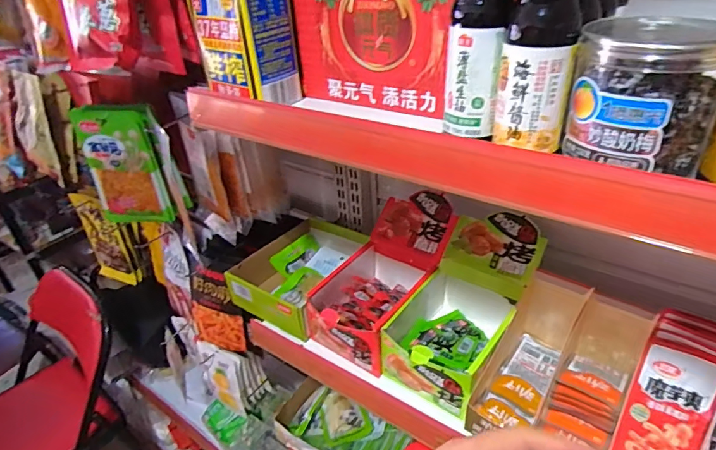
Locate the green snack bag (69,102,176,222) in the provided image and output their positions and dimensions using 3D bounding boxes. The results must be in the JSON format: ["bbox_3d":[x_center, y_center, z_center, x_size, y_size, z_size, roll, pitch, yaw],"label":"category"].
[{"bbox_3d":[-0.380,-0.095,0.755,0.148,0.211,0.031,6,33,12],"label":"green snack bag"}]

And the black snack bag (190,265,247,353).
[{"bbox_3d":[-0.262,0.155,0.835,0.122,0.142,0.048,13,37,26],"label":"black snack bag"}]

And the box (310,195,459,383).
[{"bbox_3d":[0.038,0.070,0.670,0.135,0.129,0.251,19,40,33],"label":"box"}]

